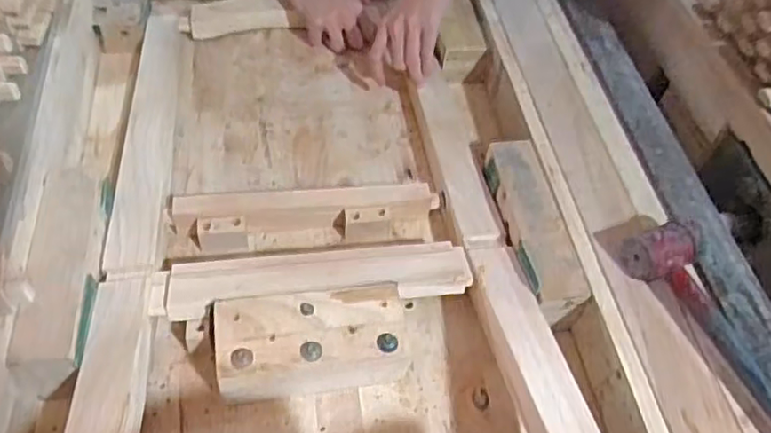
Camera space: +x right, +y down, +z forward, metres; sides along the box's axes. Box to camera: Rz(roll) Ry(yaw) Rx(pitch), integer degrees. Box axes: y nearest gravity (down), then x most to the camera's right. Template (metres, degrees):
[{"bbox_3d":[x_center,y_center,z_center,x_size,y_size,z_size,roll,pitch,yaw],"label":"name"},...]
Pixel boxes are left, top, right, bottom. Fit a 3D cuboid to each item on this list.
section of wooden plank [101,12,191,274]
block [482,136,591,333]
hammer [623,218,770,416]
[{"bbox_3d":[-0.275,-0.101,0.749,0.054,0.048,0.411,-3,53,-8],"label":"section of wooden plank"},{"bbox_3d":[0.156,0.004,0.678,0.055,0.047,0.216,-4,53,-9],"label":"block"},{"bbox_3d":[0.323,0.134,0.537,0.067,0.046,0.313,-18,56,-19],"label":"hammer"}]

